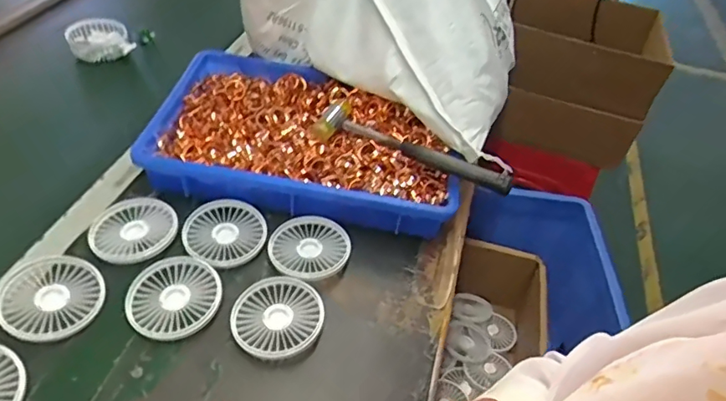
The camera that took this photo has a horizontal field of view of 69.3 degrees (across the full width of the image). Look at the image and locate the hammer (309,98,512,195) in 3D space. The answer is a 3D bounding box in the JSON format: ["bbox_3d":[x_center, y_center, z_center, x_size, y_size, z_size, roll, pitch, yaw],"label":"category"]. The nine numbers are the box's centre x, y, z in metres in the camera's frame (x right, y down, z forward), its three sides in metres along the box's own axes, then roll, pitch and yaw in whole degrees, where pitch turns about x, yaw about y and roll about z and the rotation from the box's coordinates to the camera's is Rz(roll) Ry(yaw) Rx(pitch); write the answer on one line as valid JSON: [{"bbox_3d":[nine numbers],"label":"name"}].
[{"bbox_3d":[0.057,-0.065,0.617,0.240,0.026,0.063,21,45,12],"label":"hammer"}]

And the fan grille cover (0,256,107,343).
[{"bbox_3d":[-0.295,0.091,0.498,0.090,0.017,0.087,29,47,20],"label":"fan grille cover"}]

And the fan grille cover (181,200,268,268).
[{"bbox_3d":[-0.152,0.036,0.581,0.087,0.014,0.089,-11,47,-20],"label":"fan grille cover"}]

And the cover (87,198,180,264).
[{"bbox_3d":[-0.245,0.031,0.564,0.080,0.014,0.086,32,48,22],"label":"cover"}]

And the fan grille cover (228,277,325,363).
[{"bbox_3d":[-0.084,0.114,0.515,0.086,0.016,0.082,-23,52,-29],"label":"fan grille cover"}]

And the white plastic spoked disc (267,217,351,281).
[{"bbox_3d":[-0.060,0.052,0.579,0.083,0.019,0.086,5,44,-4],"label":"white plastic spoked disc"}]

